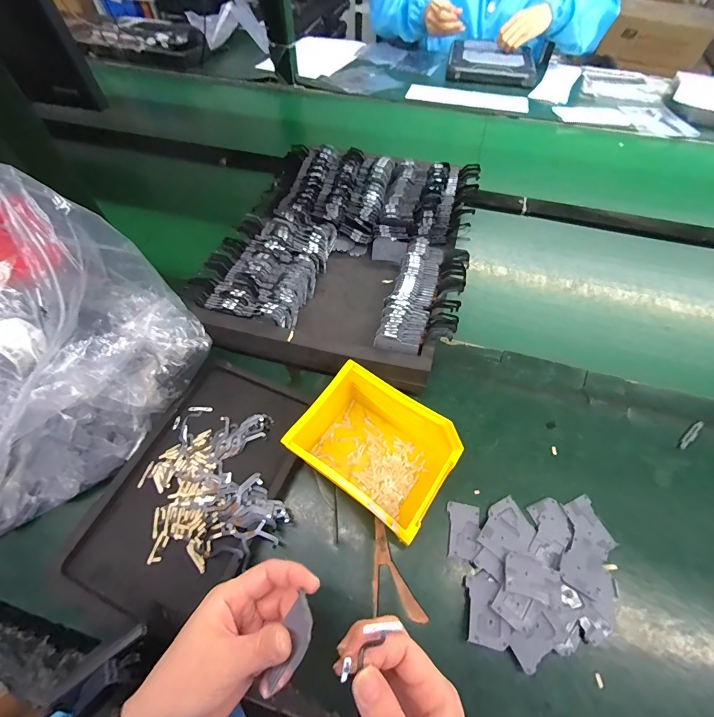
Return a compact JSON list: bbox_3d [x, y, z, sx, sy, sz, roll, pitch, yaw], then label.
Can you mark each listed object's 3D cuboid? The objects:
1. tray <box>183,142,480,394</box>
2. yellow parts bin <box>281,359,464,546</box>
[{"bbox_3d":[-0.009,-0.158,0.508,0.322,0.058,0.415,15,59,9],"label":"tray"},{"bbox_3d":[0.019,0.089,0.339,0.136,0.071,0.103,32,63,18],"label":"yellow parts bin"}]

